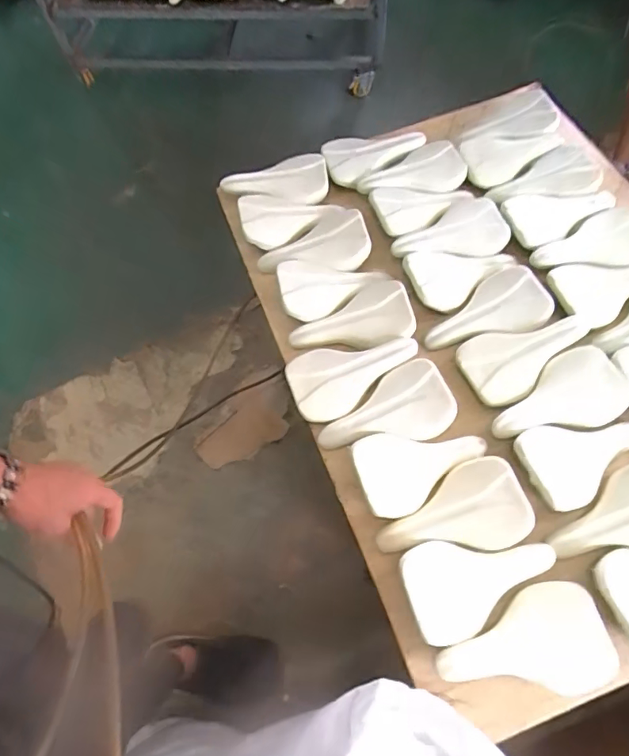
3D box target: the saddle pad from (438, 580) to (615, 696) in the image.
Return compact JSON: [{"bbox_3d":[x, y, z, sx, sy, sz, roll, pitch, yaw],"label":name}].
[{"bbox_3d":[0.271,0.349,0.656,0.214,0.034,0.124,-9,63,-2],"label":"saddle pad"}]

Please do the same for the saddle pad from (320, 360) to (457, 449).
[{"bbox_3d":[0.113,0.052,0.821,0.220,0.052,0.127,-14,63,-5],"label":"saddle pad"}]

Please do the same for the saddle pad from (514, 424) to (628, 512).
[{"bbox_3d":[0.417,0.108,0.769,0.215,0.043,0.124,-26,65,-10],"label":"saddle pad"}]

